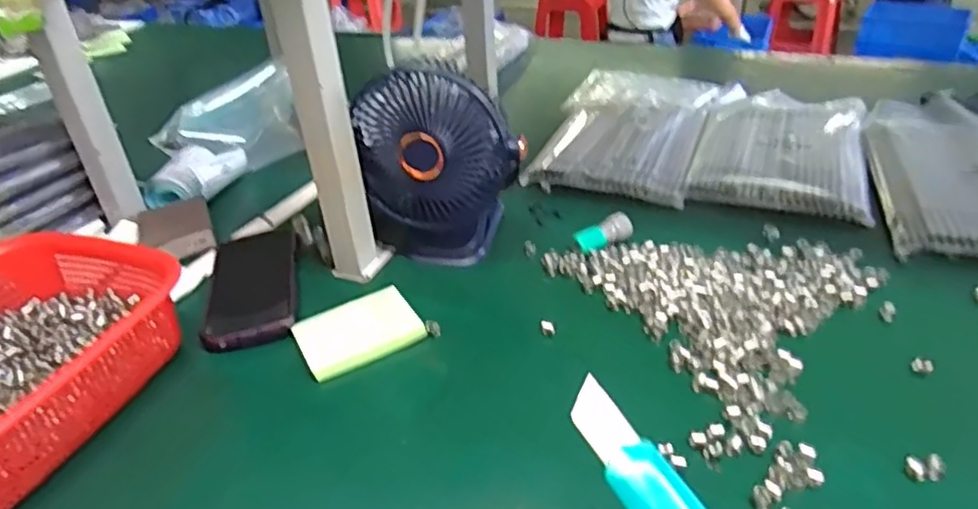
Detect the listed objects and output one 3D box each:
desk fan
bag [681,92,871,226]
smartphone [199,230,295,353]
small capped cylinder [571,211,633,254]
[{"bbox_3d":[-0.043,-0.081,0.586,0.137,0.177,0.076,-5,33,-4],"label":"desk fan"},{"bbox_3d":[0.354,-0.134,0.770,0.179,0.021,0.296,11,35,21],"label":"bag"},{"bbox_3d":[-0.217,0.024,0.584,0.077,0.014,0.163,-10,33,-10],"label":"smartphone"},{"bbox_3d":[0.111,-0.021,0.615,0.058,0.022,0.024,-18,36,-21],"label":"small capped cylinder"}]

